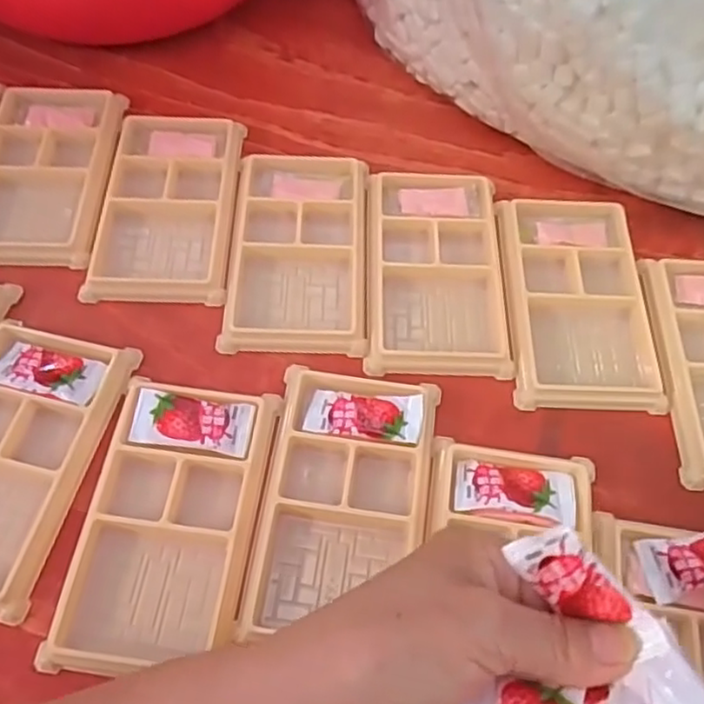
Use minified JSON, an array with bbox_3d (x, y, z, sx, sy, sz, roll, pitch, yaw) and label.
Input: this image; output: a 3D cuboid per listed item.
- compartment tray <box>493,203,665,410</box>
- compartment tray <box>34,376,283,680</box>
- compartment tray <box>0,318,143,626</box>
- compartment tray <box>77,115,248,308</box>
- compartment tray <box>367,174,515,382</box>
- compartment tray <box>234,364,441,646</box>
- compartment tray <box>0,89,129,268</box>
[{"bbox_3d":[0.128,-0.032,0.376,0.080,0.010,0.132,1,63,-1],"label":"compartment tray"},{"bbox_3d":[-0.084,0.076,0.309,0.077,0.013,0.134,9,63,3],"label":"compartment tray"},{"bbox_3d":[-0.166,0.051,0.319,0.074,0.010,0.132,14,63,5],"label":"compartment tray"},{"bbox_3d":[-0.109,-0.090,0.400,0.076,0.010,0.135,1,63,-1],"label":"compartment tray"},{"bbox_3d":[0.049,-0.049,0.381,0.078,0.010,0.133,2,63,-1],"label":"compartment tray"},{"bbox_3d":[-0.003,0.069,0.318,0.077,0.010,0.125,9,63,3],"label":"compartment tray"},{"bbox_3d":[-0.188,-0.115,0.408,0.079,0.009,0.136,2,63,-1],"label":"compartment tray"}]

